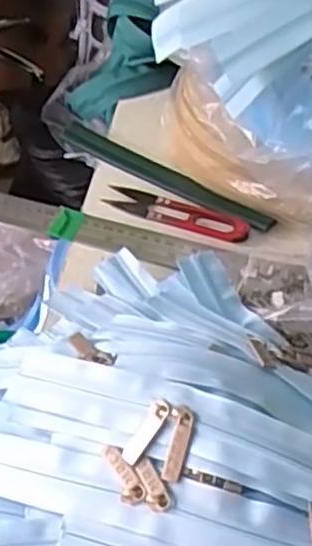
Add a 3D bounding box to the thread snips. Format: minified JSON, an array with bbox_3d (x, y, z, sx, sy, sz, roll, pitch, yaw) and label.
[{"bbox_3d":[0.017,-0.049,0.583,0.117,0.011,0.025,19,52,13],"label":"thread snips"}]

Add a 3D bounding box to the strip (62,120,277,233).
[{"bbox_3d":[0.007,-0.081,0.608,0.200,0.012,0.021,29,55,21],"label":"strip"}]

